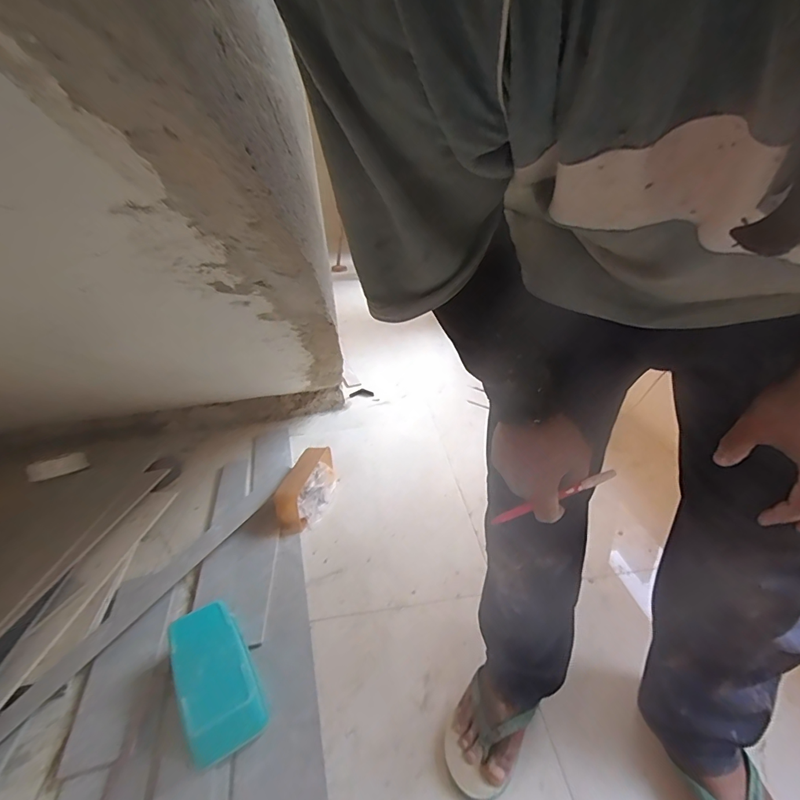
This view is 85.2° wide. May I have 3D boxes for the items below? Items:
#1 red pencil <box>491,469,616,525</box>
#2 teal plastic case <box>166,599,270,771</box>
[{"bbox_3d":[0.173,0.112,0.495,0.145,0.013,0.011,-25,26,7],"label":"red pencil"},{"bbox_3d":[-0.325,0.488,0.773,0.118,0.093,0.251,-21,30,-27],"label":"teal plastic case"}]

